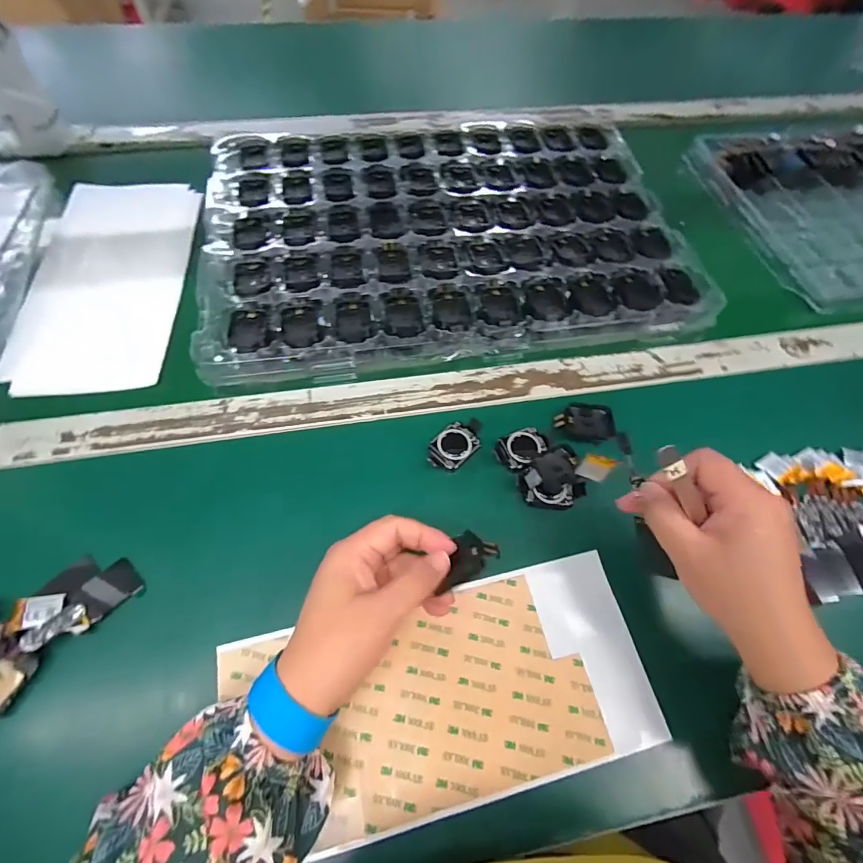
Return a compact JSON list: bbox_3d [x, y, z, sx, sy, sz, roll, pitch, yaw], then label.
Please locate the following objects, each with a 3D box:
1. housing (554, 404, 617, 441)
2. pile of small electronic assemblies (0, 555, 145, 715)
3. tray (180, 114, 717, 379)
[{"bbox_3d":[0.135,-0.007,0.381,0.049,0.014,0.034,2,62,-3],"label":"housing"},{"bbox_3d":[-0.267,0.129,0.287,0.057,0.022,0.121,35,66,14],"label":"pile of small electronic assemblies"},{"bbox_3d":[0.013,-0.224,0.478,0.480,0.035,0.338,-8,63,-8],"label":"tray"}]

